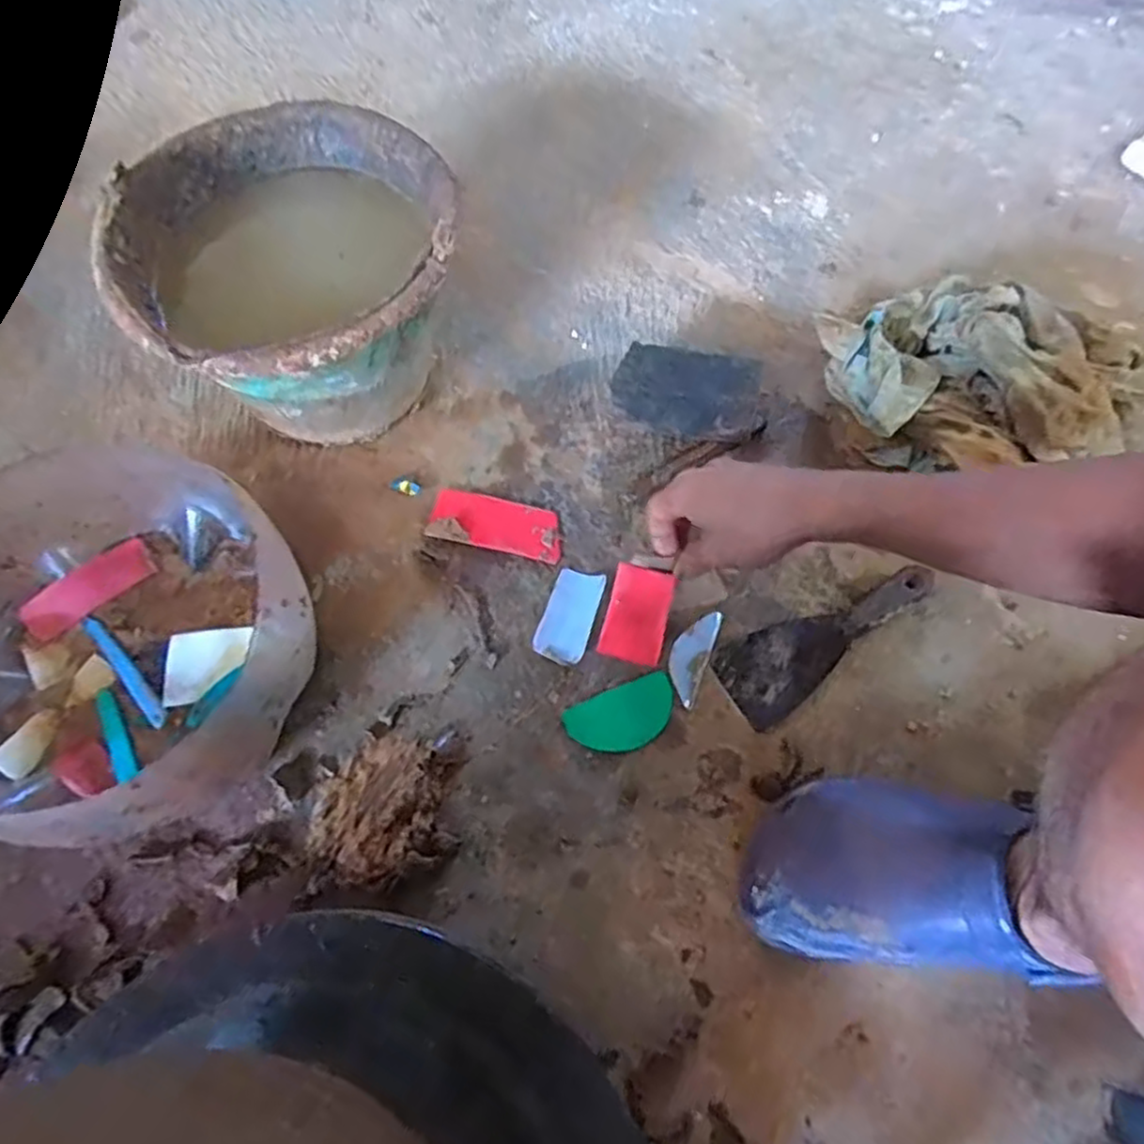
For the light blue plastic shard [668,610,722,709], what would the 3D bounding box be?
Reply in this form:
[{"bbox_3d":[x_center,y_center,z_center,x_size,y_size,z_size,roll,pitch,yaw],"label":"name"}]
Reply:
[{"bbox_3d":[0.091,0.063,0.554,0.029,0.004,0.074,23,70,6],"label":"light blue plastic shard"}]

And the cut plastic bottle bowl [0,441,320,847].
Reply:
[{"bbox_3d":[-0.300,0.051,0.484,0.251,0.127,0.234,0,65,-1],"label":"cut plastic bottle bowl"}]

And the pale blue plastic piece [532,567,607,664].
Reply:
[{"bbox_3d":[-0.001,0.033,0.565,0.039,0.009,0.074,18,66,7],"label":"pale blue plastic piece"}]

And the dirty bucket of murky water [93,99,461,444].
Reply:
[{"bbox_3d":[-0.208,-0.215,0.587,0.244,0.166,0.246,0,65,-1],"label":"dirty bucket of murky water"}]

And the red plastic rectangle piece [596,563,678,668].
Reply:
[{"bbox_3d":[0.050,0.032,0.555,0.046,0.004,0.069,15,92,5],"label":"red plastic rectangle piece"}]

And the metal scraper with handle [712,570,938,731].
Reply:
[{"bbox_3d":[0.195,0.045,0.552,0.175,0.026,0.064,-29,69,-14],"label":"metal scraper with handle"}]

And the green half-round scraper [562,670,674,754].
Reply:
[{"bbox_3d":[0.039,0.108,0.537,0.082,0.004,0.046,-20,67,-10],"label":"green half-round scraper"}]

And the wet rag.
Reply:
[{"bbox_3d":[0.352,-0.169,0.613,0.254,0.102,0.181,-6,65,-4],"label":"wet rag"}]

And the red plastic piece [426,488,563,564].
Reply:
[{"bbox_3d":[-0.062,-0.040,0.600,0.110,0.006,0.047,12,67,3],"label":"red plastic piece"}]

